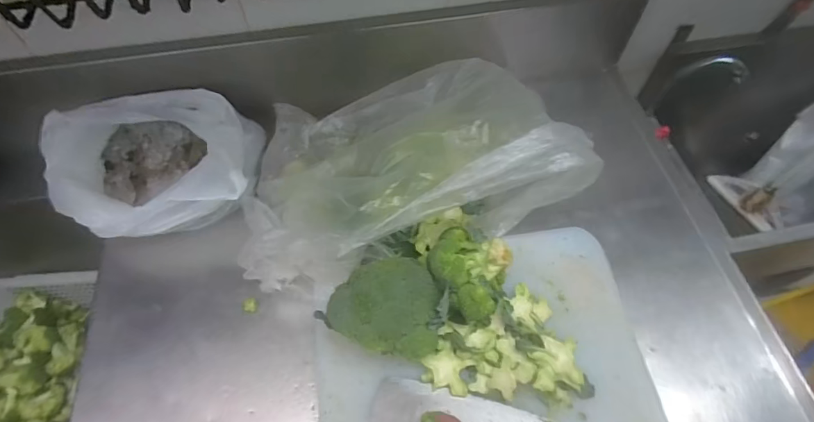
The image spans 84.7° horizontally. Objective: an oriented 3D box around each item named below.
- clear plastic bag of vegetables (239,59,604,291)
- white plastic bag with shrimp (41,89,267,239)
[{"bbox_3d":[-0.019,-0.082,0.578,0.398,0.189,0.268,-13,61,-7],"label":"clear plastic bag of vegetables"},{"bbox_3d":[-0.351,-0.059,0.637,0.268,0.135,0.167,-14,61,-8],"label":"white plastic bag with shrimp"}]

